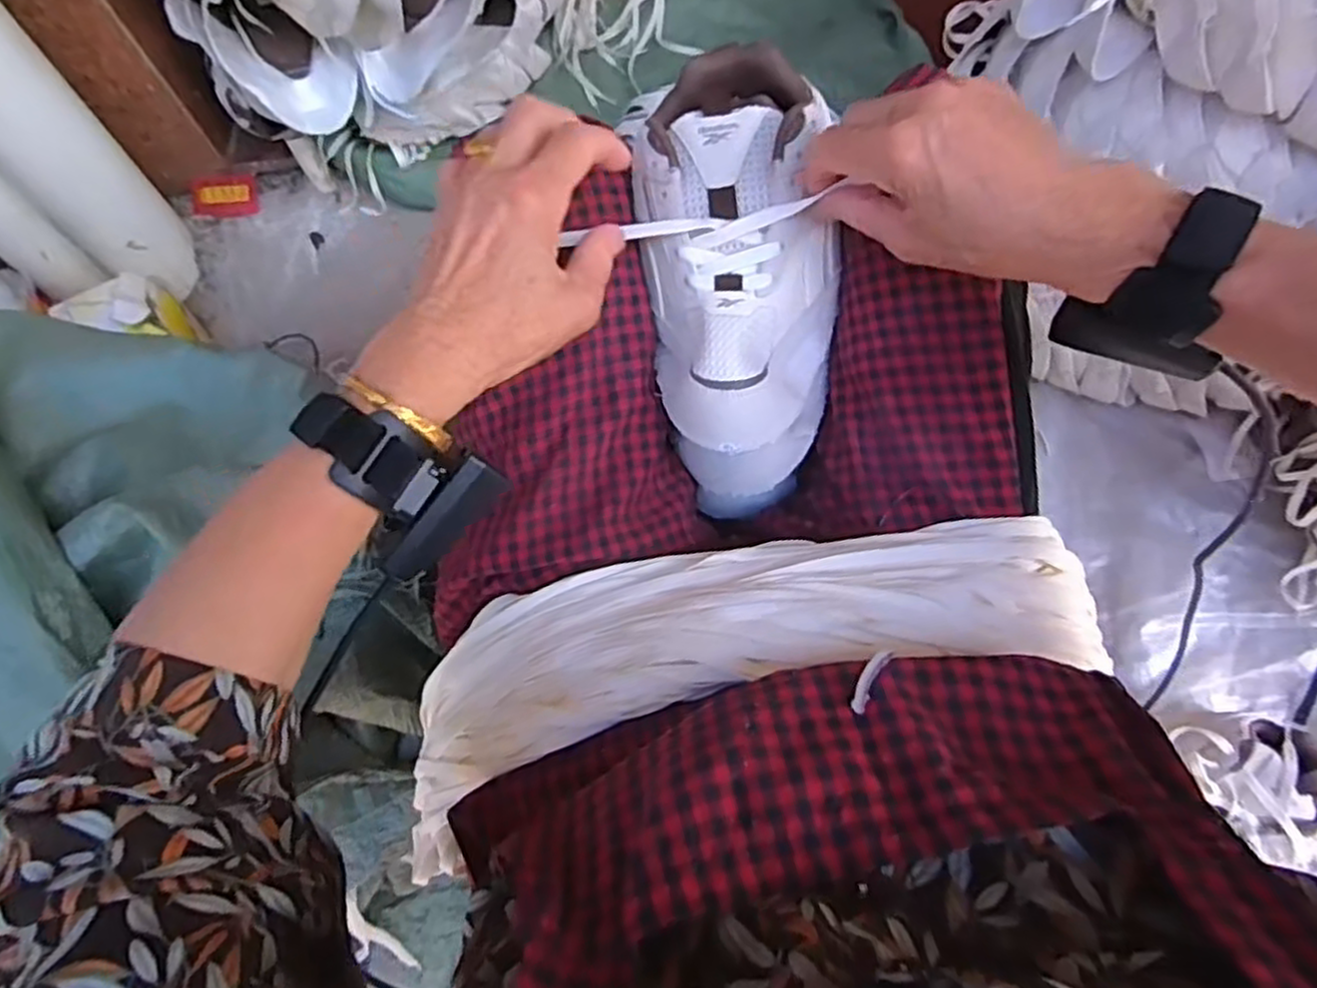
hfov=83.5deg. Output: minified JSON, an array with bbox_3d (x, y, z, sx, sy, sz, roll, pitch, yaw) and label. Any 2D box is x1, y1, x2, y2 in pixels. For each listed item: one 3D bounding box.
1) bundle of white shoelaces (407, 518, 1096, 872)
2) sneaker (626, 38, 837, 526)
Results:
[{"bbox_3d":[0.035,0.081,0.381,0.376,0.083,0.119,-15,66,4],"label":"bundle of white shoelaces"},{"bbox_3d":[0.047,-0.120,0.433,0.108,0.094,0.255,-4,98,2],"label":"sneaker"}]

